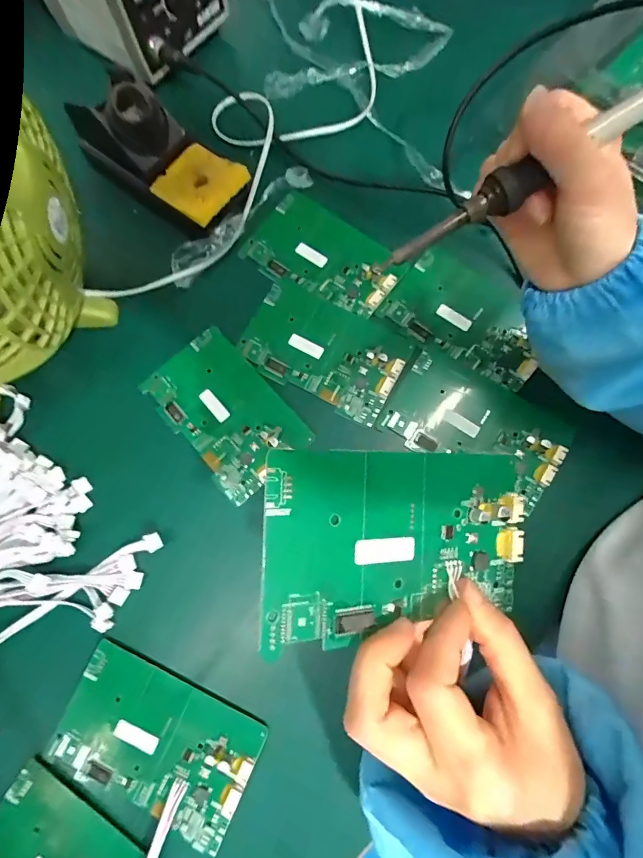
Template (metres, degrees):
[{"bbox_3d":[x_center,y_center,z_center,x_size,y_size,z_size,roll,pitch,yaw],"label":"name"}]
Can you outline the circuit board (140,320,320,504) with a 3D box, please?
[{"bbox_3d":[-0.077,-0.015,0.342,0.080,0.007,0.128,-40,78,-9],"label":"circuit board"}]

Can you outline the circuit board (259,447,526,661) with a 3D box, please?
[{"bbox_3d":[0.038,0.049,0.189,0.129,0.006,0.077,3,87,-24],"label":"circuit board"}]

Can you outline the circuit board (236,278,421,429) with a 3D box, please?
[{"bbox_3d":[0.003,-0.067,0.351,0.134,0.007,0.083,27,78,8],"label":"circuit board"}]

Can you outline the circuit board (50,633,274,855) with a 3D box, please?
[{"bbox_3d":[-0.110,0.208,0.283,0.130,0.006,0.078,23,77,7],"label":"circuit board"}]

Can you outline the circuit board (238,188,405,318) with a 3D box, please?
[{"bbox_3d":[0.002,-0.154,0.374,0.132,0.011,0.075,31,78,9],"label":"circuit board"}]

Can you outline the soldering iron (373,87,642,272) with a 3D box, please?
[{"bbox_3d":[0.116,-0.137,0.218,0.195,0.016,0.015,-30,77,9],"label":"soldering iron"}]

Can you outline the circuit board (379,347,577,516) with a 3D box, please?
[{"bbox_3d":[0.120,-0.003,0.333,0.132,0.010,0.077,32,78,9],"label":"circuit board"}]

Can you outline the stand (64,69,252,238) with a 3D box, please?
[{"bbox_3d":[-0.137,-0.232,0.362,0.141,0.070,0.070,31,78,8],"label":"stand"}]

